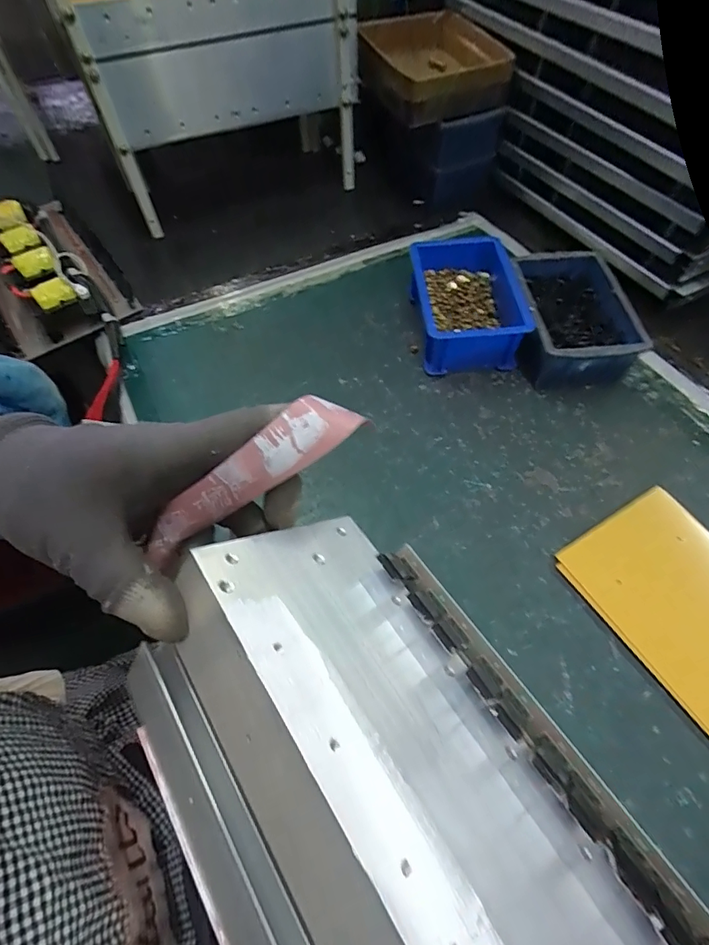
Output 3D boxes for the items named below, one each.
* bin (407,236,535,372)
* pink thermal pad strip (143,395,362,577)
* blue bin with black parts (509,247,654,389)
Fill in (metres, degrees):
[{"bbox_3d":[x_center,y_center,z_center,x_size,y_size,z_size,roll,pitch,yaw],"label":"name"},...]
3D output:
[{"bbox_3d":[0.114,-0.175,0.475,0.101,0.056,0.150,-3,58,-1],"label":"bin"},{"bbox_3d":[-0.054,0.004,0.217,0.121,0.031,0.019,-36,62,6],"label":"pink thermal pad strip"},{"bbox_3d":[0.212,-0.151,0.455,0.102,0.054,0.148,2,58,2],"label":"blue bin with black parts"}]

